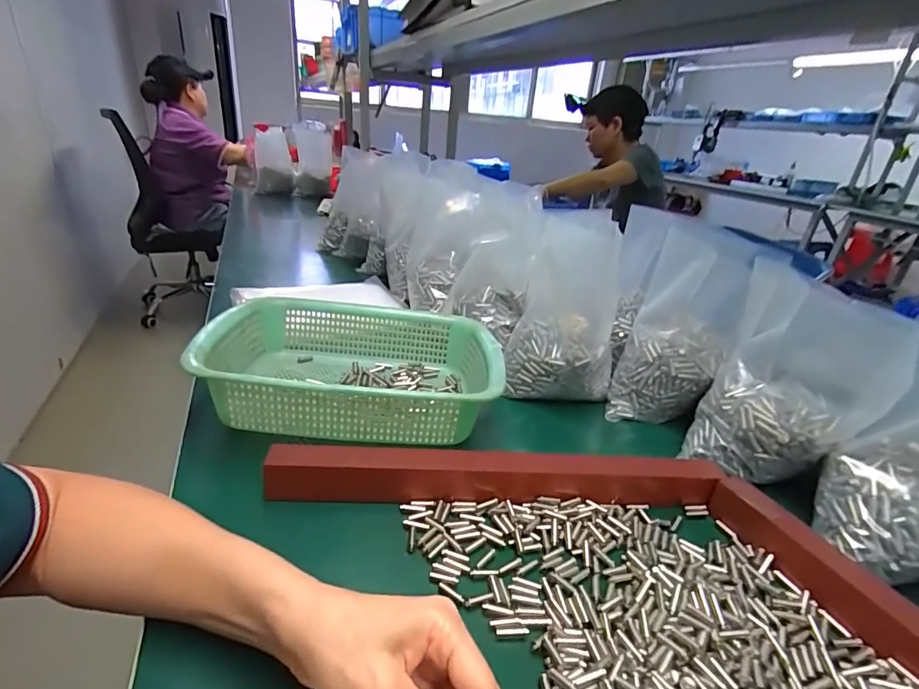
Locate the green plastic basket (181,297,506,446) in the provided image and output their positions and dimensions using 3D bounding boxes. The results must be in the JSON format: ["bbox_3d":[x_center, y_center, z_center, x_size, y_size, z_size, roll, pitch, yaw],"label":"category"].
[{"bbox_3d":[-0.107,0.025,0.503,0.292,0.091,0.219,2,27,-6],"label":"green plastic basket"}]

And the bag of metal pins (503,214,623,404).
[{"bbox_3d":[0.133,-0.041,0.560,0.120,0.202,0.121,14,28,17],"label":"bag of metal pins"}]

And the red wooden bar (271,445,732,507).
[{"bbox_3d":[0.037,0.113,0.401,0.387,0.043,0.029,2,27,-7],"label":"red wooden bar"}]

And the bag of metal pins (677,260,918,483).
[{"bbox_3d":[0.315,0.037,0.434,0.132,0.178,0.085,22,31,30],"label":"bag of metal pins"}]

